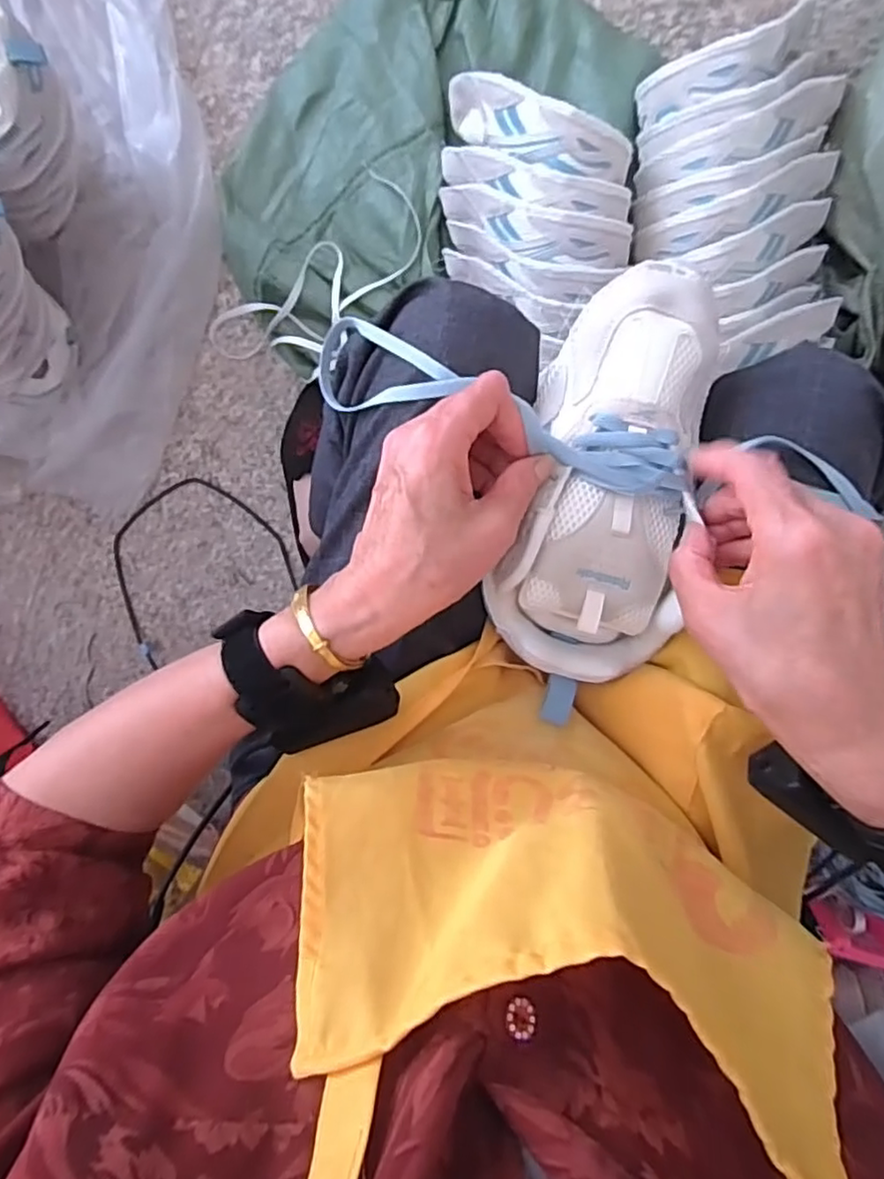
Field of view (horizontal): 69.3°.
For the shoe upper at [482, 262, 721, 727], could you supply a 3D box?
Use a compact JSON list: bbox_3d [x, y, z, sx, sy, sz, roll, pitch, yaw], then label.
[{"bbox_3d":[0.091,-0.050,0.359,0.096,0.061,0.239,12,96,1],"label":"shoe upper"}]

